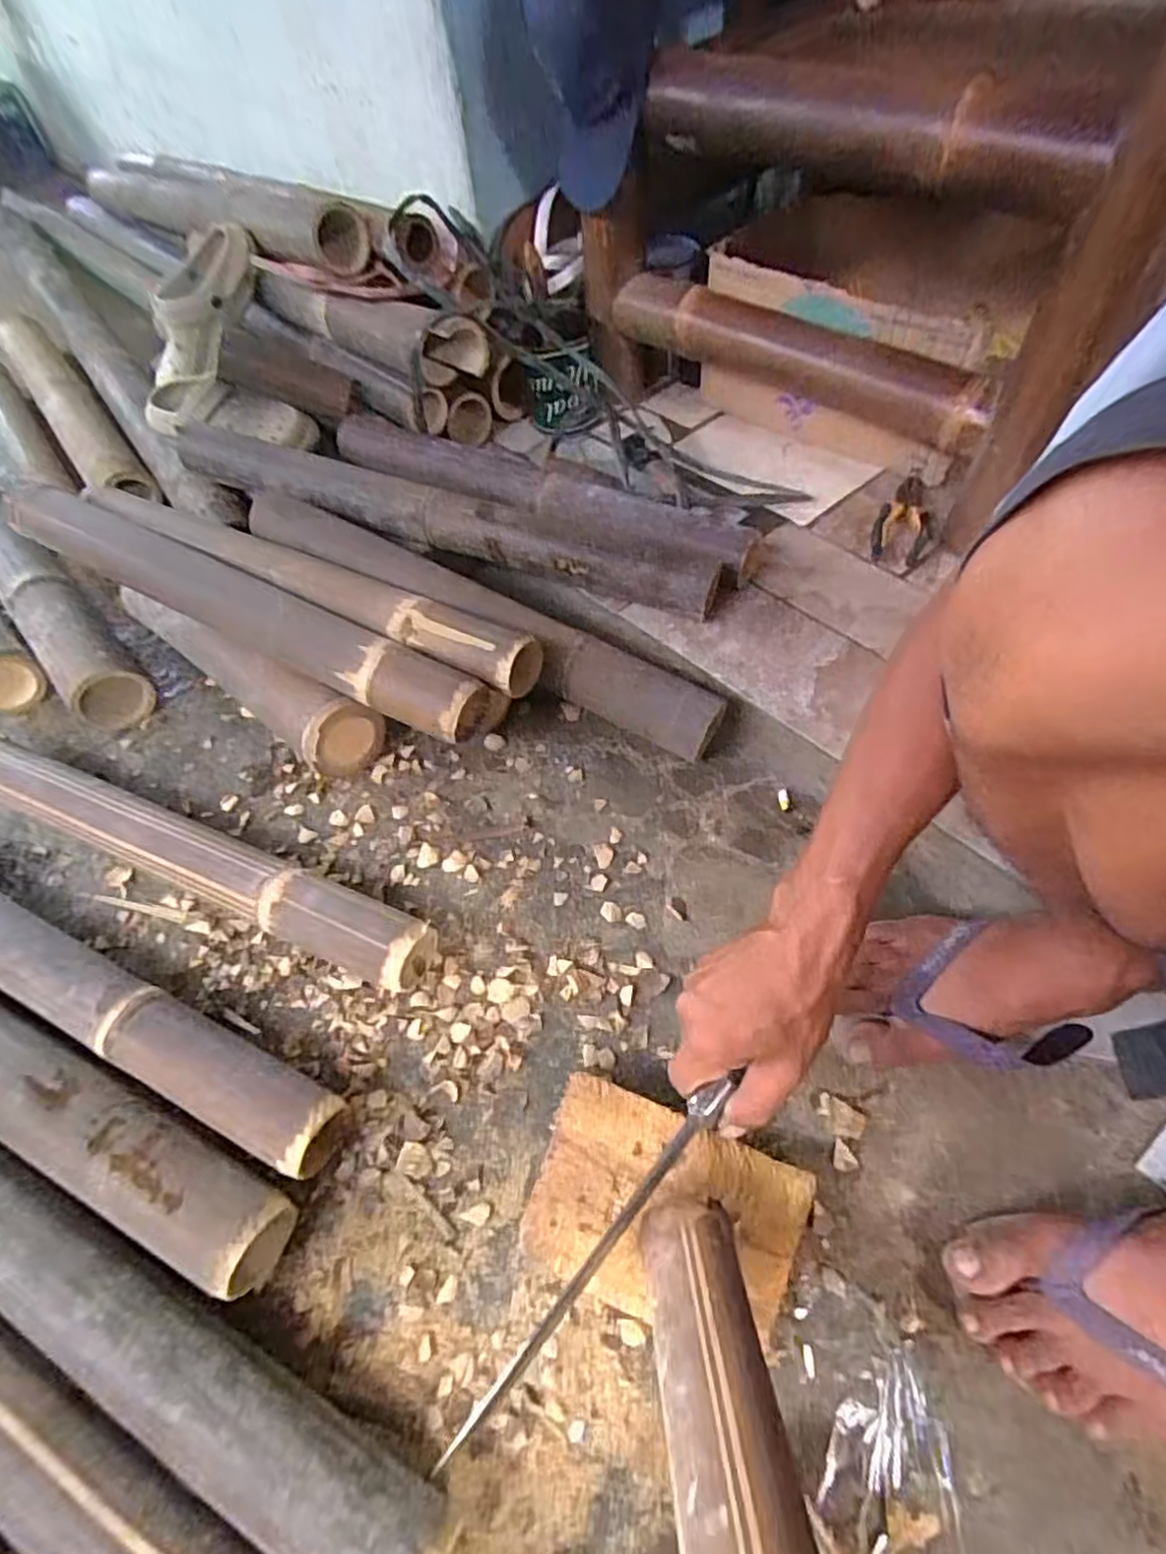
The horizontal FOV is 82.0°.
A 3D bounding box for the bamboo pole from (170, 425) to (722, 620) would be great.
[{"bbox_3d":[-0.166,-0.301,0.762,0.659,0.073,0.094,18,59,15],"label":"bamboo pole"}]

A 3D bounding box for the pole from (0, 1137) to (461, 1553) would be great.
[{"bbox_3d":[-0.319,0.328,0.432,0.543,0.053,0.064,22,60,16],"label":"pole"}]

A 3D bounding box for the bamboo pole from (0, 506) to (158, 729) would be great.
[{"bbox_3d":[-0.703,-0.260,0.835,0.074,0.081,0.610,-39,63,-21],"label":"bamboo pole"}]

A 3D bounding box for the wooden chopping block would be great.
[{"bbox_3d":[0.052,0.287,0.447,0.171,0.043,0.117,17,59,14],"label":"wooden chopping block"}]

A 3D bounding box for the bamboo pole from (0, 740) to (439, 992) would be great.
[{"bbox_3d":[-0.378,0.063,0.611,0.539,0.060,0.062,20,60,15],"label":"bamboo pole"}]

